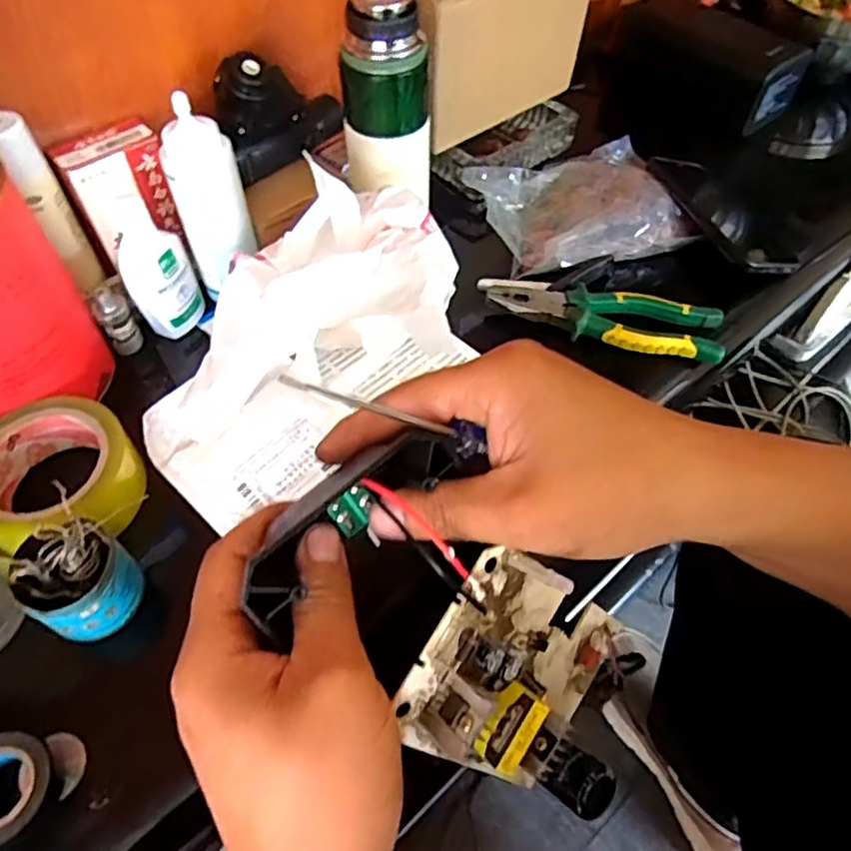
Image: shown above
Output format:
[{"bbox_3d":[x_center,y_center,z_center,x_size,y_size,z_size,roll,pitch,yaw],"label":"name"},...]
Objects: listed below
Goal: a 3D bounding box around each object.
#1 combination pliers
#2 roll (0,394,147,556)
[{"bbox_3d":[0.145,-0.094,0.539,0.201,0.021,0.053,13,55,10],"label":"combination pliers"},{"bbox_3d":[-0.247,0.034,0.427,0.103,0.048,0.103,0,54,1],"label":"roll"}]

